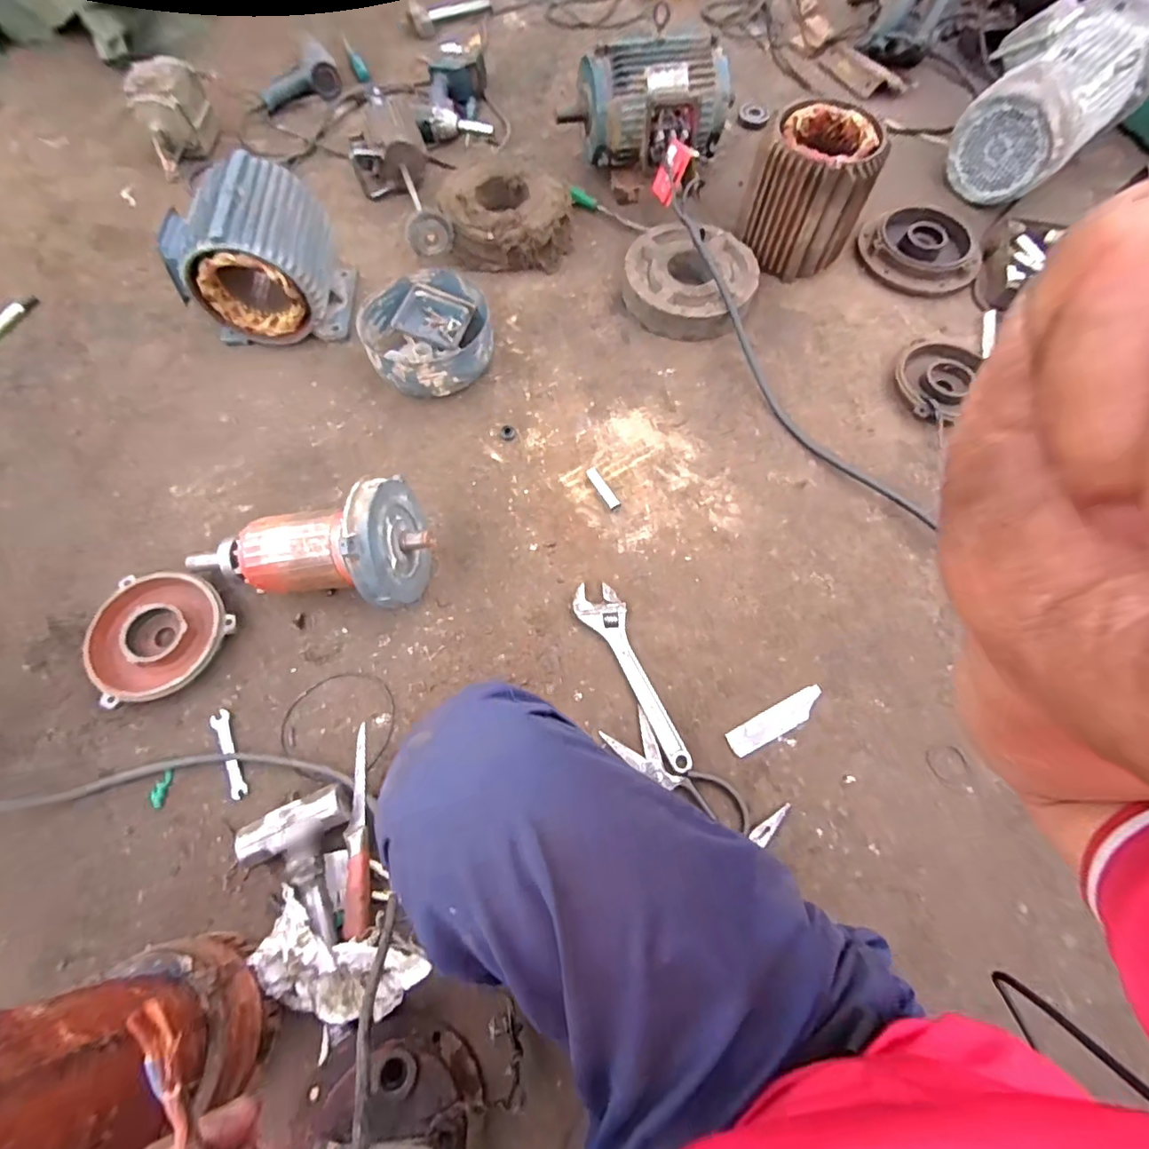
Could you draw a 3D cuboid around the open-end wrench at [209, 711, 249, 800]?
[{"bbox_3d":[-0.468,0.243,0.733,0.023,0.004,0.120,-24,72,-11],"label":"open-end wrench"}]

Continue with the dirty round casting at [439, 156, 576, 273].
[{"bbox_3d":[-0.133,-0.723,1.077,0.255,0.077,0.237,-2,69,-3],"label":"dirty round casting"}]

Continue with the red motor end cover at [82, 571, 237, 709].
[{"bbox_3d":[-0.599,0.082,0.770,0.174,0.041,0.181,39,72,11],"label":"red motor end cover"}]

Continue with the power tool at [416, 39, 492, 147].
[{"bbox_3d":[-0.272,-1.071,1.216,0.157,0.082,0.225,-4,69,-3],"label":"power tool"}]

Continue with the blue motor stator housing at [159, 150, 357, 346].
[{"bbox_3d":[-0.542,-0.543,0.925,0.241,0.214,0.206,-2,68,-2],"label":"blue motor stator housing"}]

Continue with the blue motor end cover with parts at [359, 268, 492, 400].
[{"bbox_3d":[-0.250,-0.410,0.945,0.214,0.081,0.227,-19,71,-9],"label":"blue motor end cover with parts"}]

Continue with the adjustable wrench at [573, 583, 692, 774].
[{"bbox_3d":[0.091,0.135,0.777,0.065,0.014,0.291,-29,73,-13],"label":"adjustable wrench"}]

